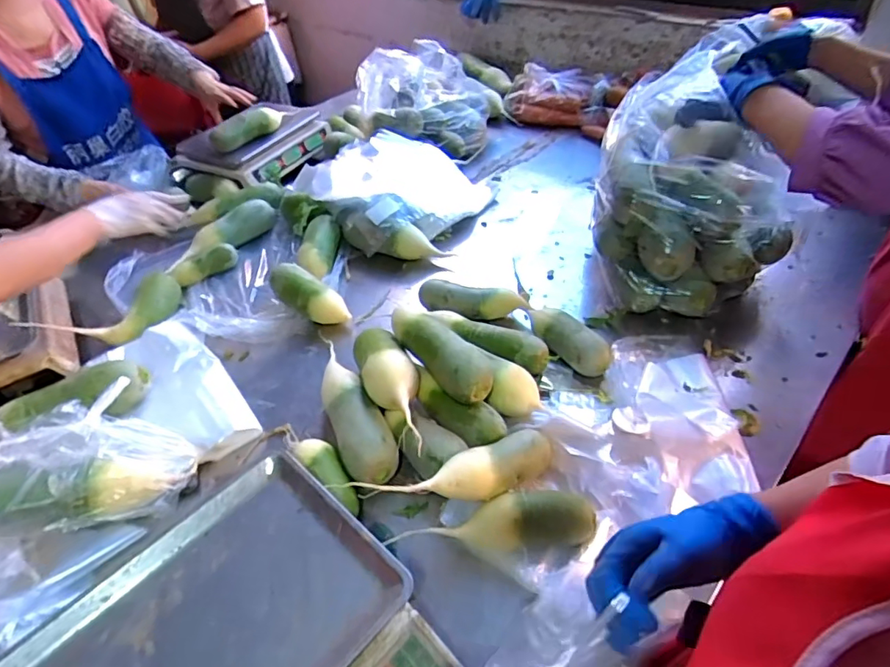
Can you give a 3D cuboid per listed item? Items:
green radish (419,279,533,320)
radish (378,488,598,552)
[{"bbox_3d":[0.048,-0.056,0.890,0.180,0.049,0.059,7,83,1],"label":"green radish"},{"bbox_3d":[0.055,0.225,0.588,0.219,0.056,0.056,-7,45,-1],"label":"radish"}]

